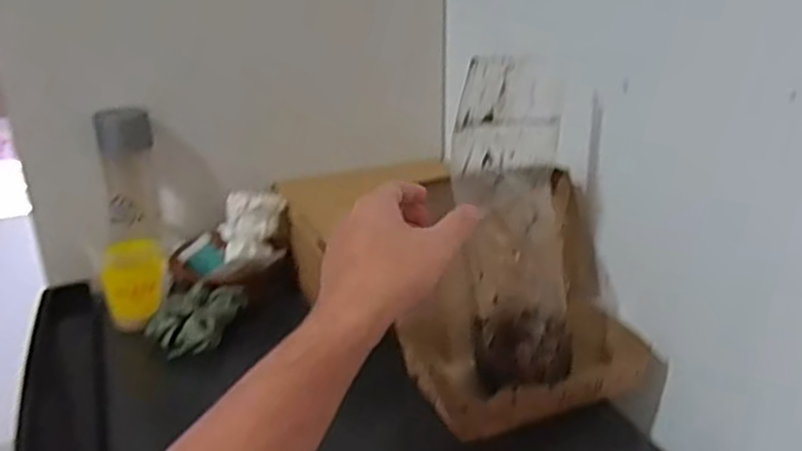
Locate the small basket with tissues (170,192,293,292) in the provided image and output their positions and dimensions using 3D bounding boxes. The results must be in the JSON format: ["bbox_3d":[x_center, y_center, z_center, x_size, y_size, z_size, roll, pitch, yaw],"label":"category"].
[{"bbox_3d":[-0.197,0.008,0.827,0.093,0.089,0.112,13,27,31],"label":"small basket with tissues"}]

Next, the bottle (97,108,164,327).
[{"bbox_3d":[-0.293,-0.007,0.787,0.055,0.232,0.071,-5,-7,-8],"label":"bottle"}]

